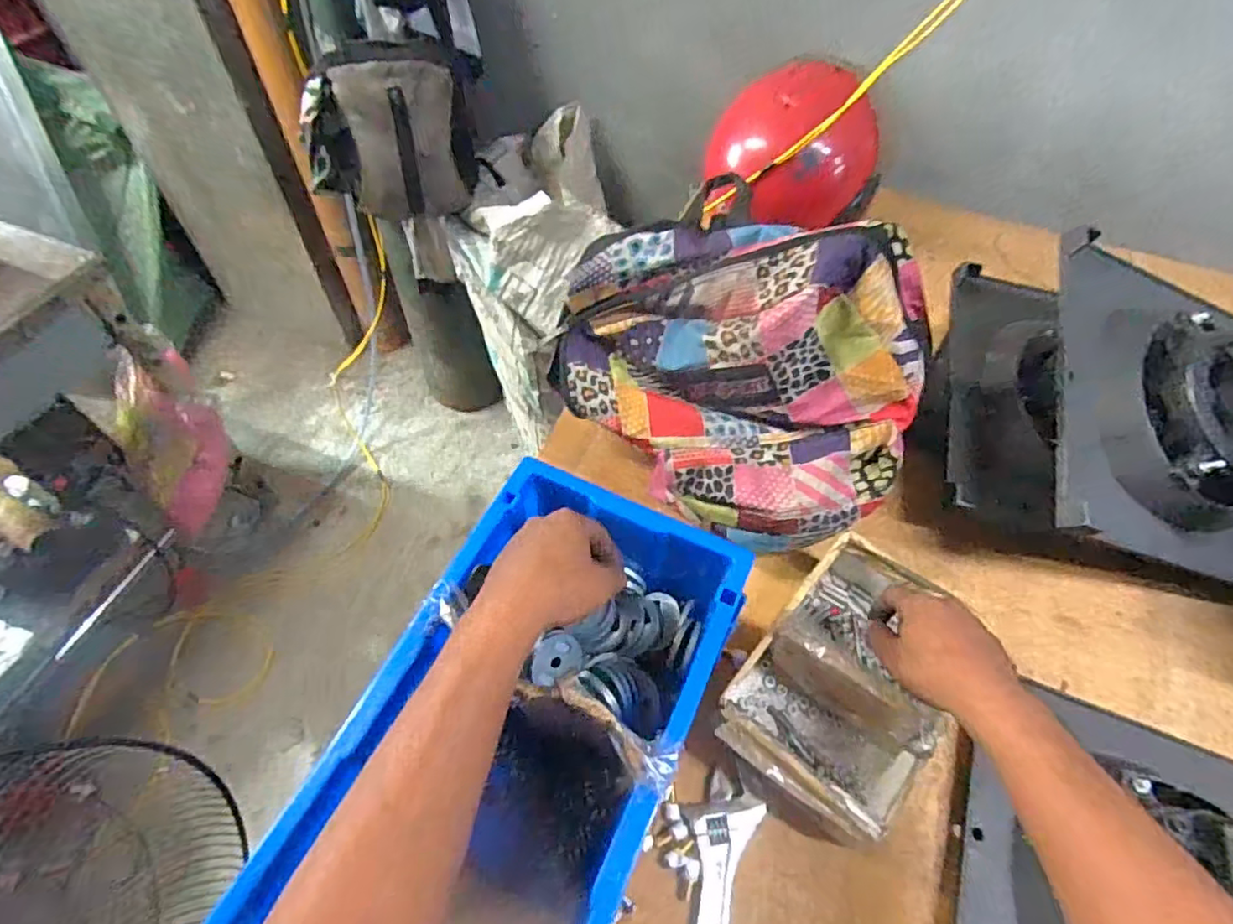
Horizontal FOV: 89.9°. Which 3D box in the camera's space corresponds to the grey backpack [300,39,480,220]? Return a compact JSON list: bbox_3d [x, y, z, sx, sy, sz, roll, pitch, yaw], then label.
[{"bbox_3d":[-0.374,-0.529,1.026,0.275,0.235,0.104,-13,57,-11],"label":"grey backpack"}]

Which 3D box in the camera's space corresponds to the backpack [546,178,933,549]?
[{"bbox_3d":[0.121,-0.106,0.597,0.356,0.209,0.248,30,60,17],"label":"backpack"}]

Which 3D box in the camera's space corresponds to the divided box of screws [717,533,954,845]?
[{"bbox_3d":[0.200,0.192,0.543,0.142,0.094,0.229,36,62,20],"label":"divided box of screws"}]

